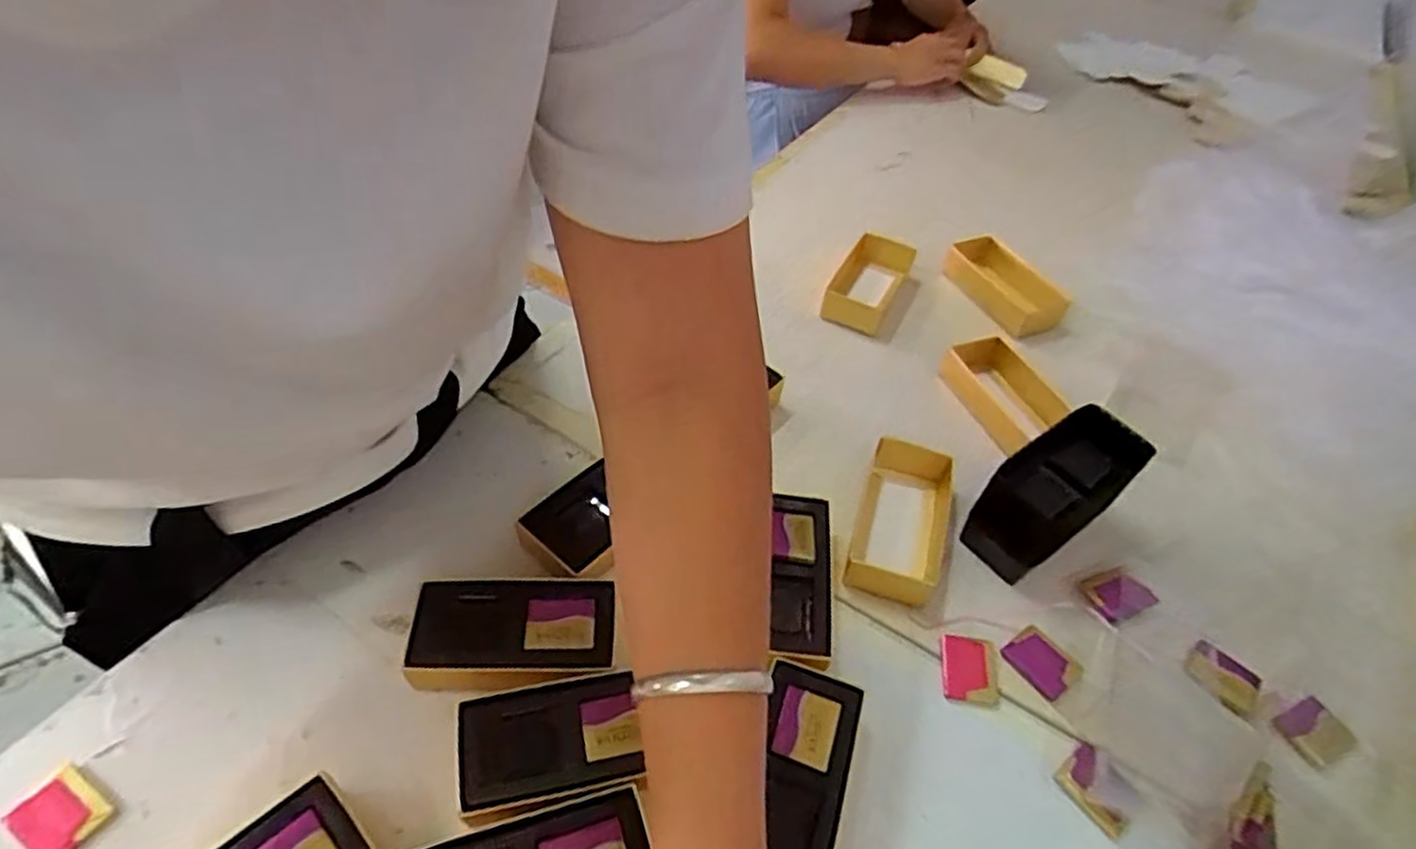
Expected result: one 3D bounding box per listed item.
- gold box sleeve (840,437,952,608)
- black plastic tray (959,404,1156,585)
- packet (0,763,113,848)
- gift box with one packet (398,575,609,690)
[{"bbox_3d":[0.136,0.068,0.515,0.056,0.037,0.120,17,47,9],"label":"gold box sleeve"},{"bbox_3d":[0.235,0.045,0.502,0.131,0.047,0.060,-36,58,-17],"label":"black plastic tray"},{"bbox_3d":[-0.317,0.192,0.358,0.039,0.006,0.032,27,50,18],"label":"packet"},{"bbox_3d":[-0.112,0.125,0.429,0.112,0.032,0.063,0,47,-7],"label":"gift box with one packet"}]

